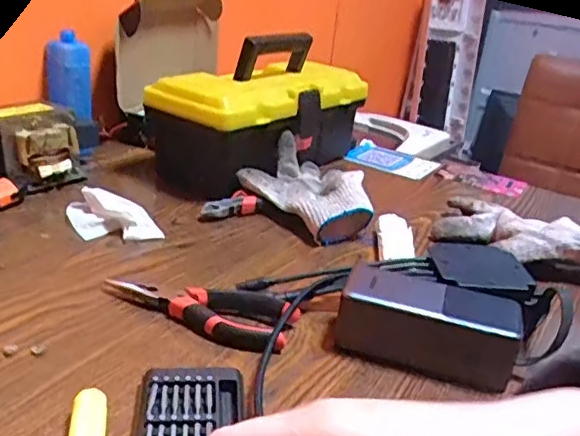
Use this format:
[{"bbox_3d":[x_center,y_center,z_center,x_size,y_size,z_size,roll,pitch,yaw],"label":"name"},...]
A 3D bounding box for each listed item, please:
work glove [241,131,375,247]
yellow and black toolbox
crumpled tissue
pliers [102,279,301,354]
[{"bbox_3d":[0.013,-0.031,0.662,0.127,0.057,0.159,0,24,-15],"label":"work glove"},{"bbox_3d":[-0.030,-0.128,0.777,0.125,0.170,0.322,26,30,36],"label":"yellow and black toolbox"},{"bbox_3d":[-0.182,-0.004,0.614,0.081,0.024,0.094,-4,26,-24],"label":"crumpled tissue"},{"bbox_3d":[-0.071,0.068,0.487,0.158,0.020,0.053,17,25,21],"label":"pliers"}]

